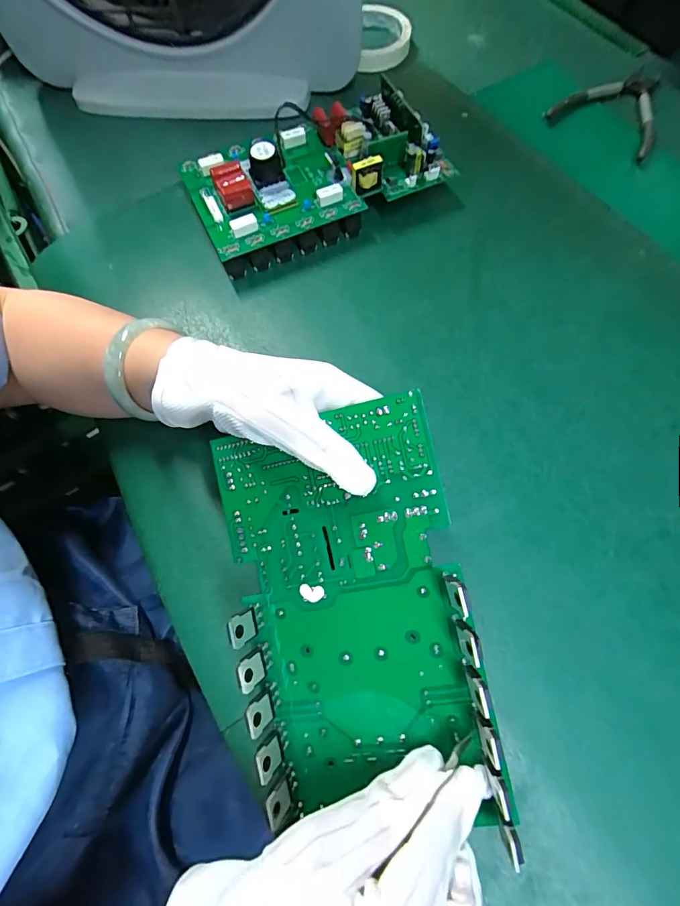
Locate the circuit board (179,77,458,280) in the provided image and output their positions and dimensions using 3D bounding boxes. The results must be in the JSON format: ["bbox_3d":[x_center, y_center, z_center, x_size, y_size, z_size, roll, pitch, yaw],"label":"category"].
[{"bbox_3d":[-0.023,-0.264,0.385,0.233,0.056,0.123,-25,72,-10],"label":"circuit board"}]

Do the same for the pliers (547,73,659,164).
[{"bbox_3d":[0.311,-0.383,0.450,0.113,0.012,0.133,39,74,17],"label":"pliers"}]

